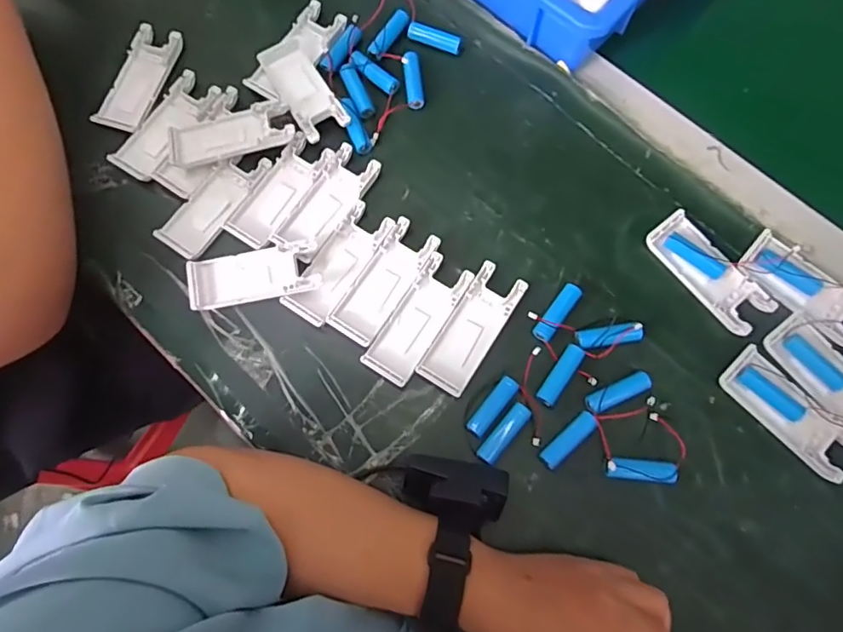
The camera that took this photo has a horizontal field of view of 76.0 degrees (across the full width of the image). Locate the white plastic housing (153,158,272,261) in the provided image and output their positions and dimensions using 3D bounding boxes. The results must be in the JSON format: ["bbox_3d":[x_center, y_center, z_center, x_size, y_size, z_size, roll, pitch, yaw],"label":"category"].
[{"bbox_3d":[-0.173,-0.095,0.450,0.039,0.007,0.102,31,77,8],"label":"white plastic housing"}]

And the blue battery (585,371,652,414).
[{"bbox_3d":[0.149,0.058,0.409,0.052,0.015,0.016,-25,76,-6],"label":"blue battery"}]

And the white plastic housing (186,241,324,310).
[{"bbox_3d":[-0.133,-0.032,0.429,0.101,0.017,0.041,-11,75,-2],"label":"white plastic housing"}]

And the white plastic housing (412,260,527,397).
[{"bbox_3d":[0.040,0.010,0.423,0.040,0.009,0.104,32,78,9],"label":"white plastic housing"}]

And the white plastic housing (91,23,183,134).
[{"bbox_3d":[-0.249,-0.211,0.479,0.042,0.006,0.102,16,76,5],"label":"white plastic housing"}]

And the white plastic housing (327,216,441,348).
[{"bbox_3d":[-0.030,-0.027,0.431,0.039,0.009,0.104,32,78,9],"label":"white plastic housing"}]

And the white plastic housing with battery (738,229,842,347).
[{"bbox_3d":[0.303,-0.023,0.418,0.101,0.023,0.043,39,79,10],"label":"white plastic housing with battery"}]

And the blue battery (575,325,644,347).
[{"bbox_3d":[0.144,0.015,0.415,0.048,0.011,0.015,-6,75,-1],"label":"blue battery"}]

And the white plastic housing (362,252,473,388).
[{"bbox_3d":[-0.002,0.002,0.425,0.039,0.005,0.105,32,78,9],"label":"white plastic housing"}]

